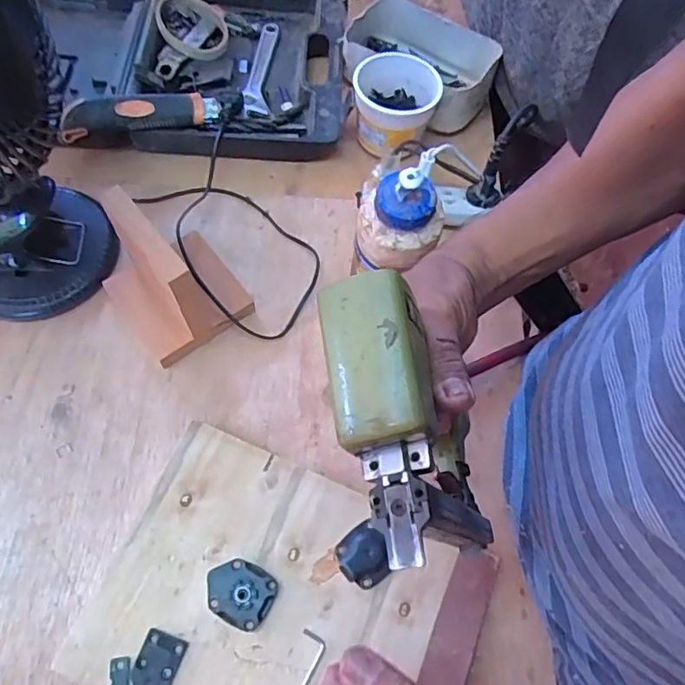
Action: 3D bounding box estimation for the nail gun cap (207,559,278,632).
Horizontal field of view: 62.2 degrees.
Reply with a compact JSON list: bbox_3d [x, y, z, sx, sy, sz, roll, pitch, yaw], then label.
[{"bbox_3d":[-0.080,0.193,0.438,0.052,0.014,0.043,25,64,4],"label":"nail gun cap"}]

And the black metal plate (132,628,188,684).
[{"bbox_3d":[-0.137,0.240,0.413,0.031,0.004,0.052,19,64,1],"label":"black metal plate"}]

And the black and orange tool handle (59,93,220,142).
[{"bbox_3d":[-0.212,-0.240,0.598,0.158,0.040,0.029,-13,67,-13],"label":"black and orange tool handle"}]

